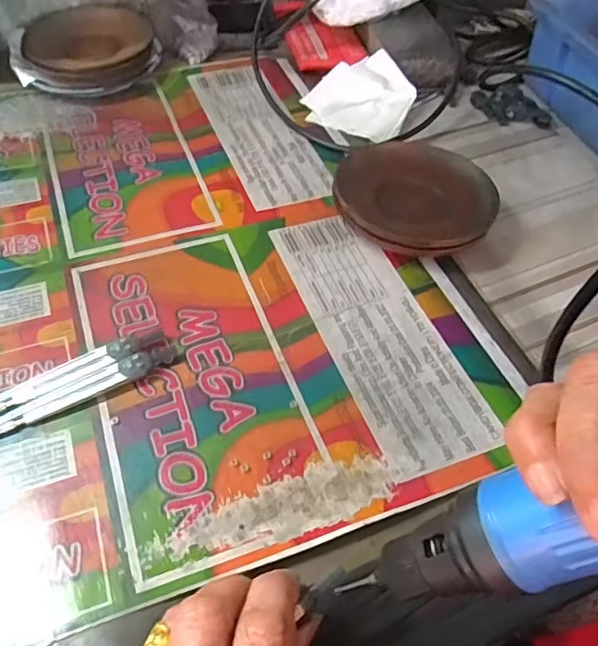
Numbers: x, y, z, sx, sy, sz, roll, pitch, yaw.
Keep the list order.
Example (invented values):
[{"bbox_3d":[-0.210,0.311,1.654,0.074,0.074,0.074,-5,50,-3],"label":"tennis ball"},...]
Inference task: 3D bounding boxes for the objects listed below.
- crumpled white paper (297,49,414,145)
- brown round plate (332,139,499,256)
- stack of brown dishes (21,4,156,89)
[{"bbox_3d":[0.057,-0.208,0.520,0.088,0.028,0.095,21,52,12],"label":"crumpled white paper"},{"bbox_3d":[0.084,-0.091,0.428,0.113,0.027,0.110,2,51,-3],"label":"brown round plate"},{"bbox_3d":[-0.198,-0.263,0.551,0.117,0.032,0.129,-10,53,-13],"label":"stack of brown dishes"}]

